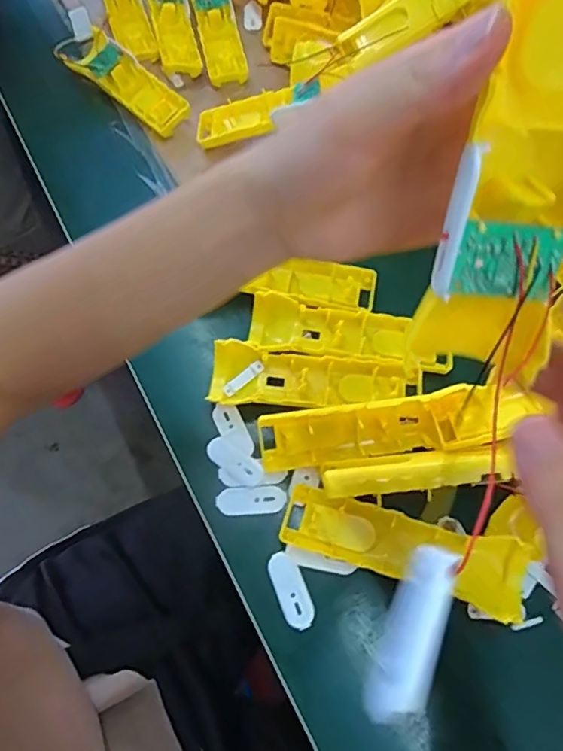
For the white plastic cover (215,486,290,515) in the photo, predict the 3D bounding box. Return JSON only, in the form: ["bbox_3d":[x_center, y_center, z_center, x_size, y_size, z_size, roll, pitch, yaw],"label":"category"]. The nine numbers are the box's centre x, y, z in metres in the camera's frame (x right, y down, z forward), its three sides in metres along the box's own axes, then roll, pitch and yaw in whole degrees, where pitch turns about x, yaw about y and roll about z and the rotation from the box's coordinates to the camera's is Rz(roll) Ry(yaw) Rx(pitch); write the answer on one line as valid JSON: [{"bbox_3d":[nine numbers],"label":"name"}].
[{"bbox_3d":[-0.022,0.092,0.399,0.051,0.004,0.018,-4,65,0],"label":"white plastic cover"}]

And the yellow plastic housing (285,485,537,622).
[{"bbox_3d":[0.083,0.118,0.365,0.163,0.031,0.050,13,66,7],"label":"yellow plastic housing"}]

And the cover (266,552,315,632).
[{"bbox_3d":[0.006,0.146,0.369,0.021,0.004,0.050,-20,66,-8],"label":"cover"}]

